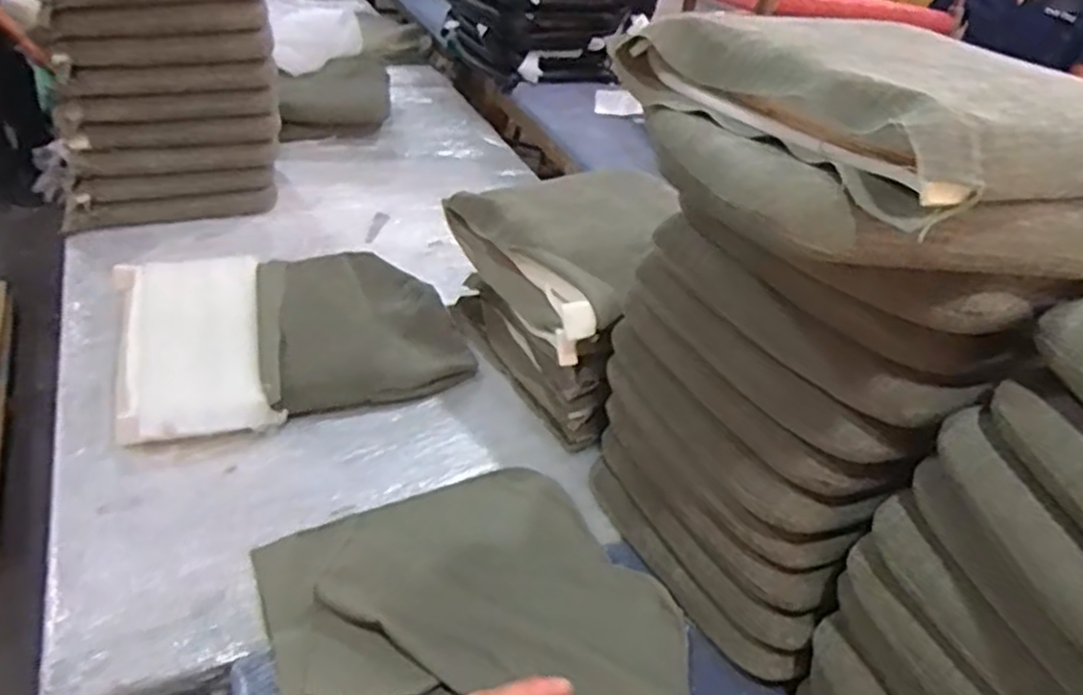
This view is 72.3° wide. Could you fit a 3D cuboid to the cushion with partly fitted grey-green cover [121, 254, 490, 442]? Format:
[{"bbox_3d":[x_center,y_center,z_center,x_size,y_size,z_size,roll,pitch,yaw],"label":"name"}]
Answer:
[{"bbox_3d":[-0.463,-0.042,1.405,0.597,0.072,0.478,-9,41,-24],"label":"cushion with partly fitted grey-green cover"}]

